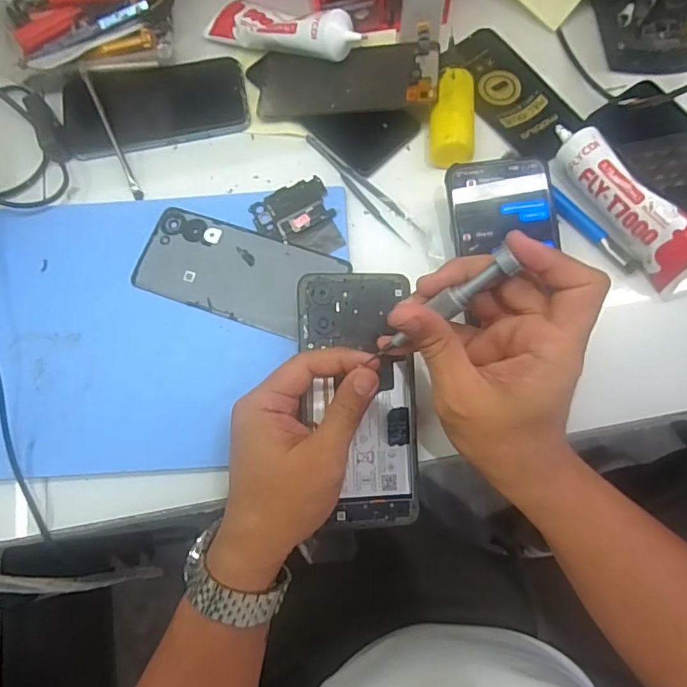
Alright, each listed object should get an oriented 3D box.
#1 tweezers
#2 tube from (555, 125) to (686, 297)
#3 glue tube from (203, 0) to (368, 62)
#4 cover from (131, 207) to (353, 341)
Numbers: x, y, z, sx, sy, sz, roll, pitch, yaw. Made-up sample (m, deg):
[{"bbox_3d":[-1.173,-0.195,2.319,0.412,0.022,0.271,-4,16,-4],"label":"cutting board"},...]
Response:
[{"bbox_3d":[0.013,-0.132,0.432,0.019,0.005,0.132,-42,78,-10],"label":"tweezers"},{"bbox_3d":[0.216,-0.110,0.392,0.029,0.050,0.148,-27,72,-39],"label":"tube"},{"bbox_3d":[-0.055,-0.274,0.446,0.149,0.031,0.037,25,76,27],"label":"glue tube"},{"bbox_3d":[-0.086,-0.056,0.404,0.154,0.005,0.074,19,76,6],"label":"cover"}]

